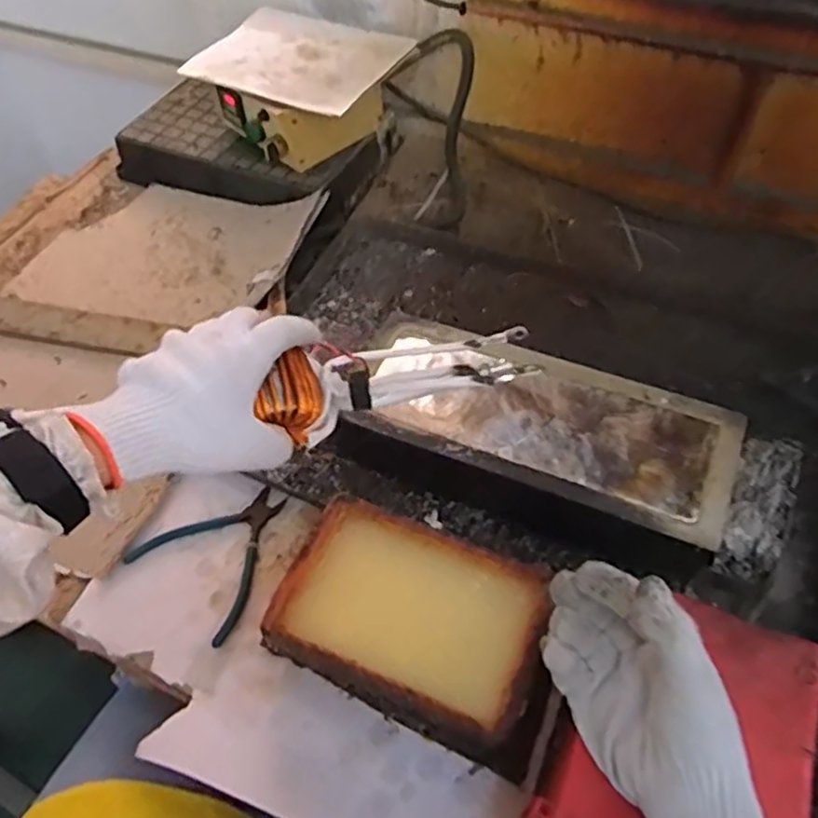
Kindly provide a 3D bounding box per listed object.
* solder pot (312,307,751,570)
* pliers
[{"bbox_3d":[0.107,0.036,0.636,0.343,0.092,0.164,20,56,17],"label":"solder pot"},{"bbox_3d":[-0.165,0.126,0.626,0.122,0.006,0.131,33,61,25],"label":"pliers"}]

